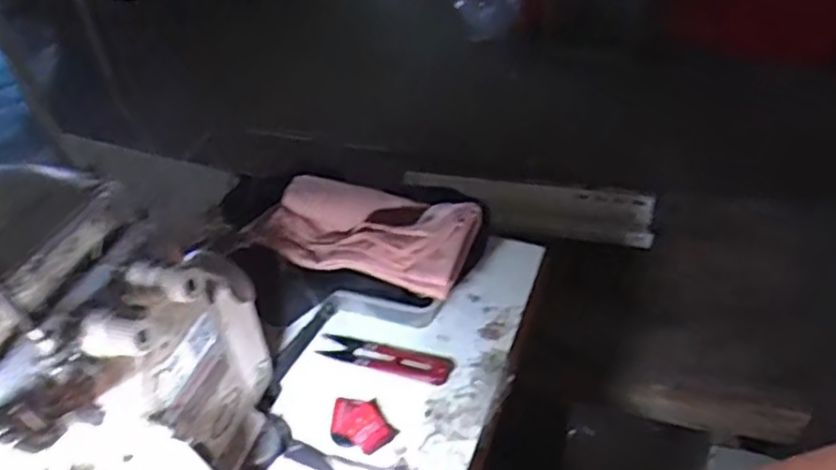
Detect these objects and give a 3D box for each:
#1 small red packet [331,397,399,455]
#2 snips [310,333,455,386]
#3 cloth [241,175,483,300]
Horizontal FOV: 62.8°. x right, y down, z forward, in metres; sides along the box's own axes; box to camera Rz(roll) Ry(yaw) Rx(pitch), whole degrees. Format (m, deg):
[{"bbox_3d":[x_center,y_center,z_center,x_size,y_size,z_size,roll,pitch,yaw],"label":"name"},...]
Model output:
[{"bbox_3d":[-0.042,0.130,0.476,0.038,0.004,0.047,-26,48,-20],"label":"small red packet"},{"bbox_3d":[-0.025,0.090,0.515,0.102,0.004,0.029,12,47,18],"label":"snips"},{"bbox_3d":[-0.040,-0.006,0.546,0.164,0.030,0.087,14,47,19],"label":"cloth"}]

